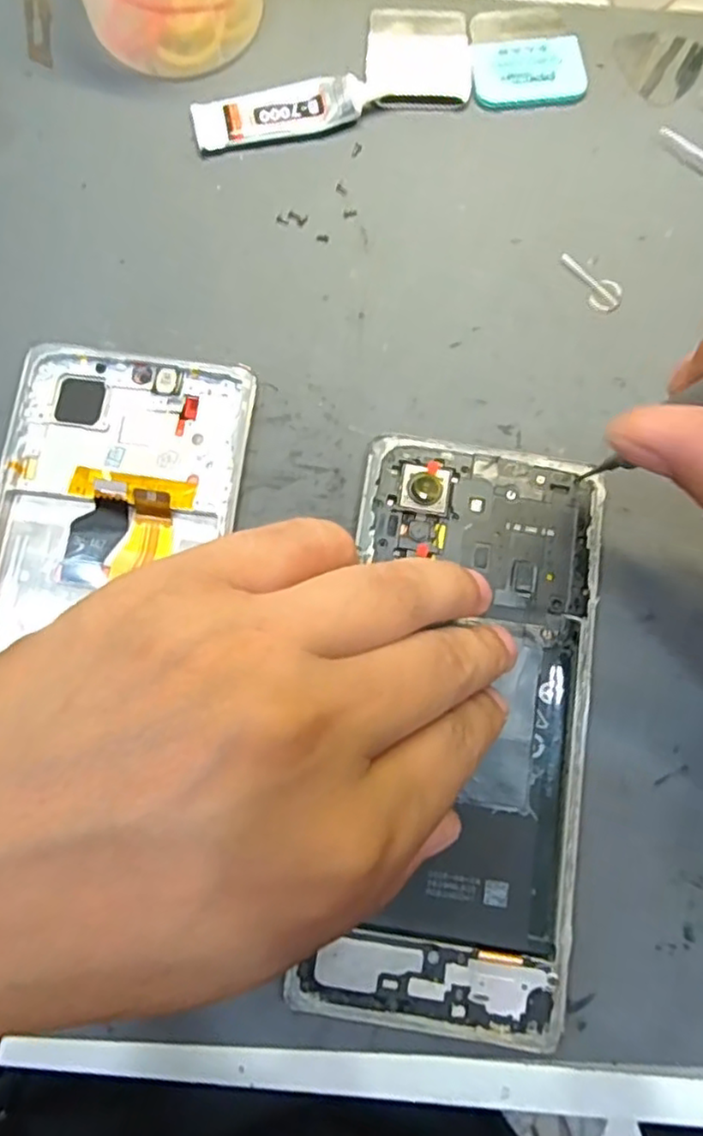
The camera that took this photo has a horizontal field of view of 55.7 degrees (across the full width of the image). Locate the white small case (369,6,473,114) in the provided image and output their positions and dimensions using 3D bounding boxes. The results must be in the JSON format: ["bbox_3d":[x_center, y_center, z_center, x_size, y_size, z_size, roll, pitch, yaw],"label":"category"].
[{"bbox_3d":[0.024,-0.185,0.237,0.036,0.005,0.047,1,79,-1],"label":"white small case"}]

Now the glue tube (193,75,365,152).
[{"bbox_3d":[-0.025,-0.157,0.228,0.058,0.010,0.016,-12,79,-3],"label":"glue tube"}]

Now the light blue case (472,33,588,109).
[{"bbox_3d":[0.063,-0.178,0.237,0.040,0.004,0.027,-8,79,-3],"label":"light blue case"}]

